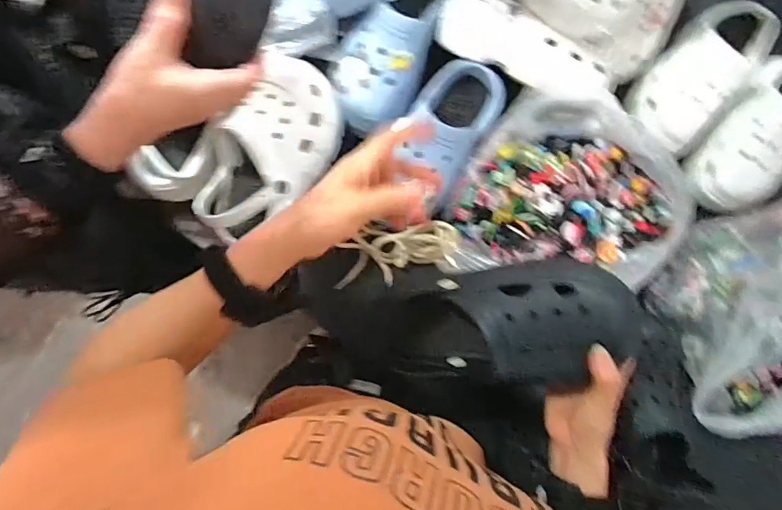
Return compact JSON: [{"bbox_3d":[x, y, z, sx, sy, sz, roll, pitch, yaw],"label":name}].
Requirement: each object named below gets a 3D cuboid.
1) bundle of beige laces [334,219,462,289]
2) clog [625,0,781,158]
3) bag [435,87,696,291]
[{"bbox_3d":[0.008,-0.002,0.603,0.171,0.044,0.070,-12,84,6],"label":"bundle of beige laces"},{"bbox_3d":[0.456,-0.264,0.655,0.117,0.079,0.237,38,80,0],"label":"clog"},{"bbox_3d":[0.247,-0.083,0.583,0.319,0.104,0.261,7,82,-5],"label":"bag"}]

